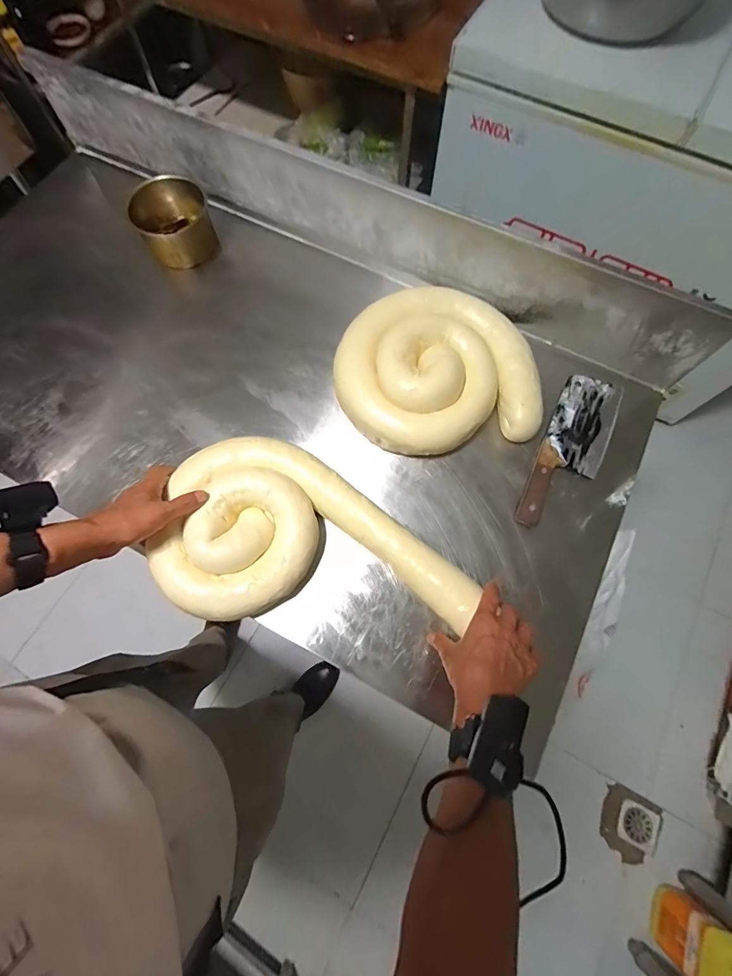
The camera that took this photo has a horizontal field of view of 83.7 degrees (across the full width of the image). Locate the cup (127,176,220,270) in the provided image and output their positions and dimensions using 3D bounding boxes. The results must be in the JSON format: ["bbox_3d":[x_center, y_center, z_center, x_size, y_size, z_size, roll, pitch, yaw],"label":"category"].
[{"bbox_3d":[-0.334,-0.467,0.723,0.111,0.082,0.142,-21,72,-7],"label":"cup"}]

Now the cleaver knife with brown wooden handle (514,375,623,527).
[{"bbox_3d":[0.308,-0.058,0.609,0.087,0.014,0.274,26,73,9],"label":"cleaver knife with brown wooden handle"}]

